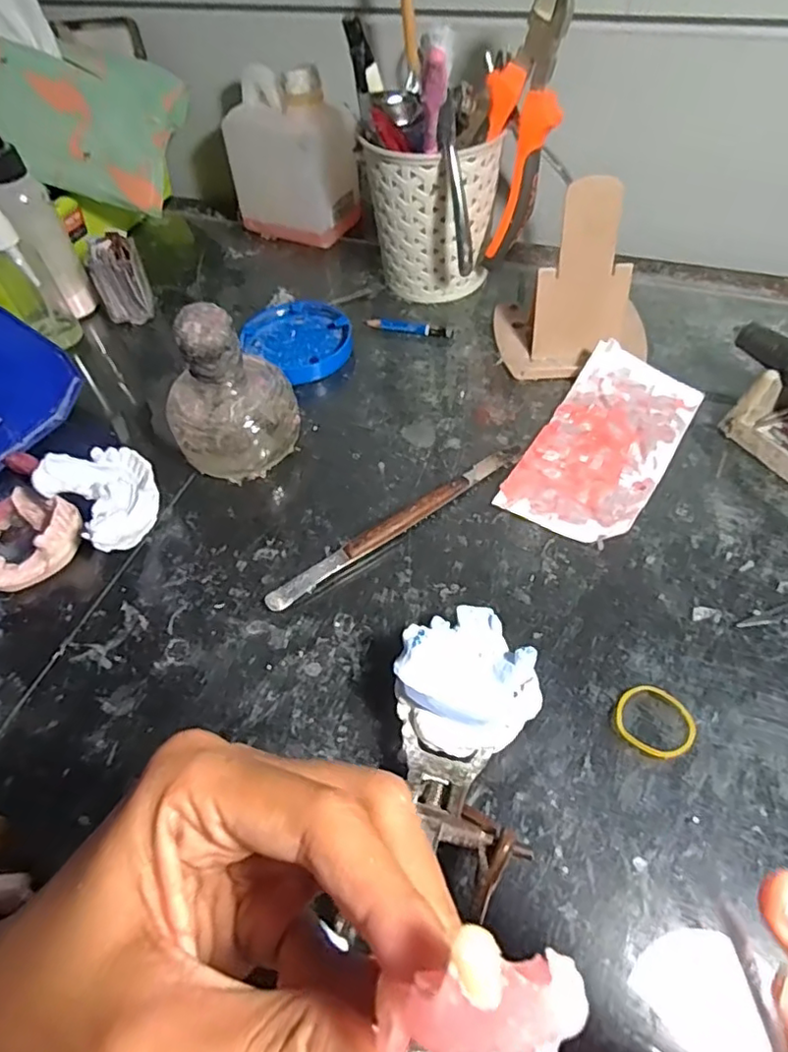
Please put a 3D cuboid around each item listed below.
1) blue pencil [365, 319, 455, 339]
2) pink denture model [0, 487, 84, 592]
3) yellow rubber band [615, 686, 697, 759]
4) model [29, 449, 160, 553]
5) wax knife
[{"bbox_3d":[0.011,-0.148,0.448,0.067,0.008,0.008,11,56,13],"label":"blue pencil"},{"bbox_3d":[-0.204,0.007,0.341,0.049,0.025,0.065,-2,55,4],"label":"pink denture model"},{"bbox_3d":[0.117,0.087,0.270,0.033,0.005,0.029,22,59,19],"label":"yellow rubber band"},{"bbox_3d":[-0.162,-0.017,0.347,0.073,0.038,0.053,35,65,26],"label":"model"},{"bbox_3d":[0.005,-0.003,0.339,0.170,0.010,0.012,-32,58,-16],"label":"wax knife"}]

